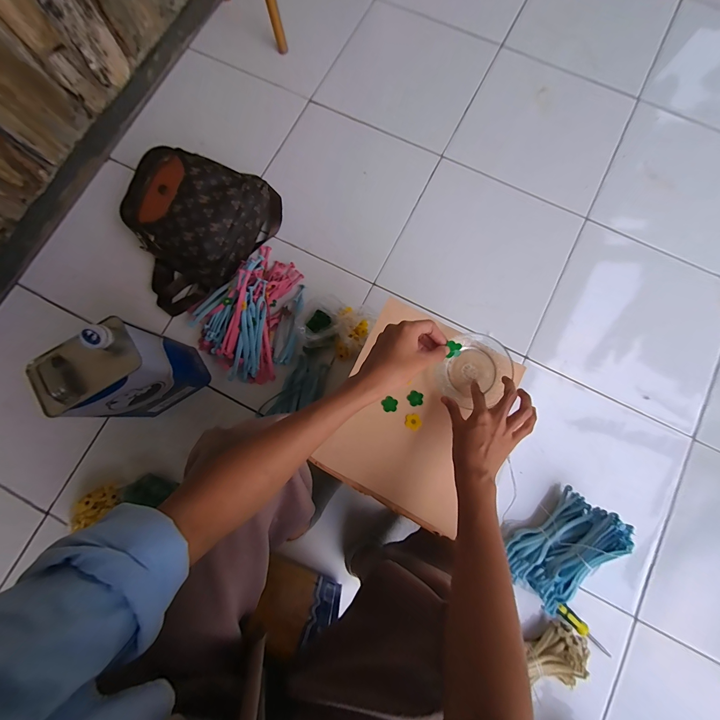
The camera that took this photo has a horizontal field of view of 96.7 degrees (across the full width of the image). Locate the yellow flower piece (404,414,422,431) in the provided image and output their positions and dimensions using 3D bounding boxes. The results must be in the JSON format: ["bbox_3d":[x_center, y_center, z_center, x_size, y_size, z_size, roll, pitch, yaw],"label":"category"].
[{"bbox_3d":[0.081,0.093,0.486,0.024,0.004,0.023,0,80,1],"label":"yellow flower piece"}]

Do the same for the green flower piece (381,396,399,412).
[{"bbox_3d":[0.047,0.069,0.493,0.024,0.004,0.022,0,80,1],"label":"green flower piece"}]

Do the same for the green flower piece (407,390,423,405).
[{"bbox_3d":[0.085,0.060,0.493,0.024,0.004,0.022,0,80,1],"label":"green flower piece"}]

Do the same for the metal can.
[{"bbox_3d":[-0.437,0.027,0.614,0.171,0.249,0.109,-33,81,-5],"label":"metal can"}]

